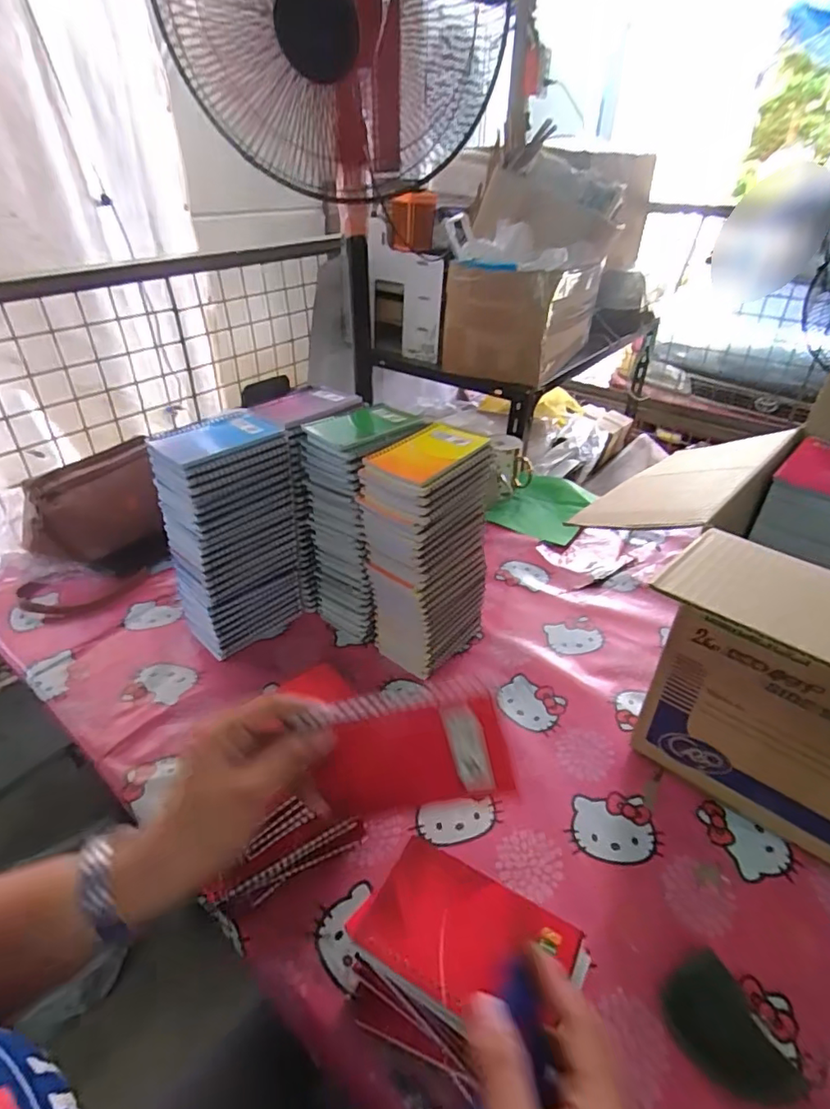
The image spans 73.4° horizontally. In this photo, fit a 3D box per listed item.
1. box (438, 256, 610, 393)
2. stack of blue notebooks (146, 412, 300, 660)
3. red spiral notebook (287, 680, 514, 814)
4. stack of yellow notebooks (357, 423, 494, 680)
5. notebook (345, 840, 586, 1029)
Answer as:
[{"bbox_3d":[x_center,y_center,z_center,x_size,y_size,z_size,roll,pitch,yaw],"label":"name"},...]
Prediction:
[{"bbox_3d":[0.231,-0.526,1.212,0.245,0.207,0.325,21,41,26],"label":"box"},{"bbox_3d":[-0.233,-0.018,0.715,0.090,0.275,0.154,26,44,31],"label":"stack of blue notebooks"},{"bbox_3d":[-0.004,0.126,0.357,0.121,0.079,0.012,-14,12,7],"label":"red spiral notebook"},{"bbox_3d":[0.017,0.001,0.694,0.131,0.279,0.093,-29,45,-35],"label":"stack of yellow notebooks"},{"bbox_3d":[0.030,0.250,0.365,0.128,0.011,0.084,22,42,28],"label":"notebook"}]

